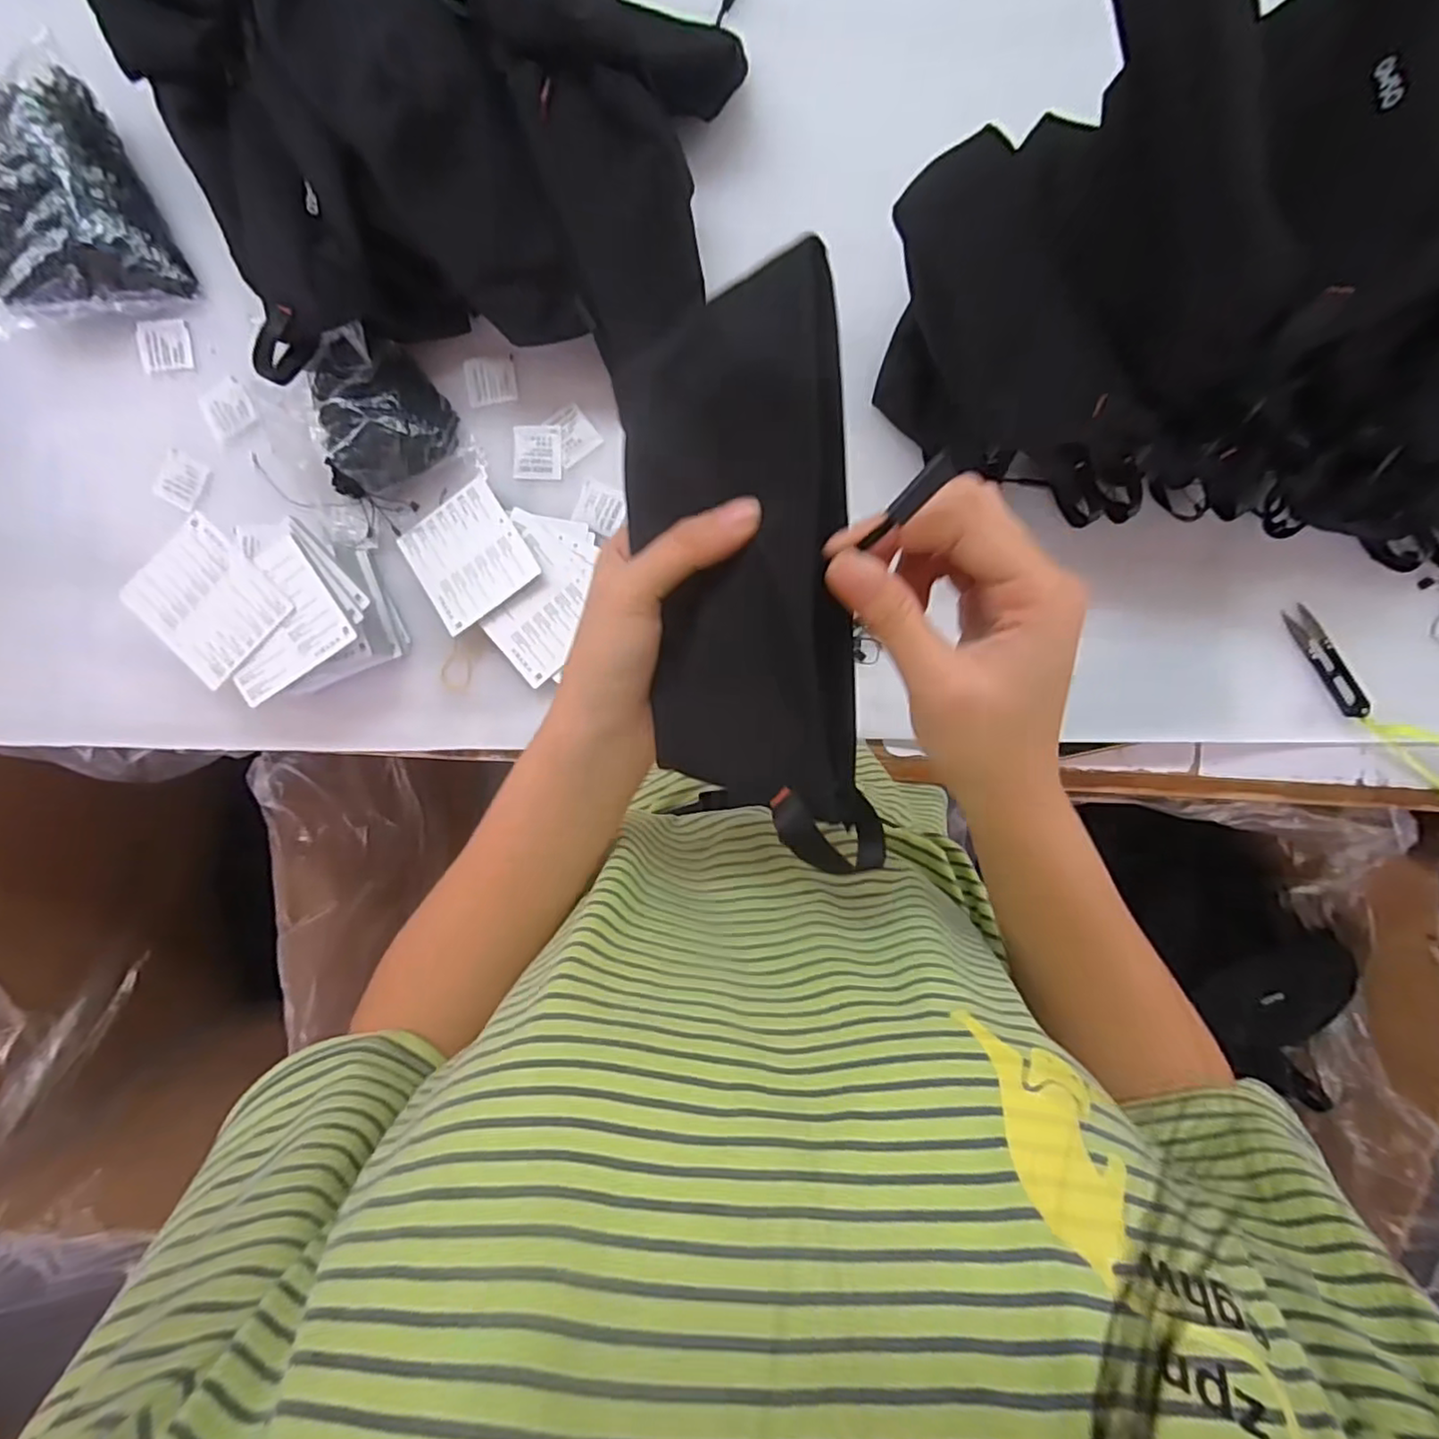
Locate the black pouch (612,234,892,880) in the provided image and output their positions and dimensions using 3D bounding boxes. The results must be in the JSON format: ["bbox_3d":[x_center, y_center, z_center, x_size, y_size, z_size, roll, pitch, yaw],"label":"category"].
[{"bbox_3d":[0.007,-0.046,0.236,0.083,0.020,0.200,-4,99,28],"label":"black pouch"}]

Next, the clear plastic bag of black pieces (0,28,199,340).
[{"bbox_3d":[-0.512,-0.390,0.490,0.138,0.056,0.173,-24,93,3],"label":"clear plastic bag of black pieces"}]

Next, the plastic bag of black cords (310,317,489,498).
[{"bbox_3d":[-0.263,-0.234,0.495,0.113,0.056,0.103,-20,93,3],"label":"plastic bag of black cords"}]

